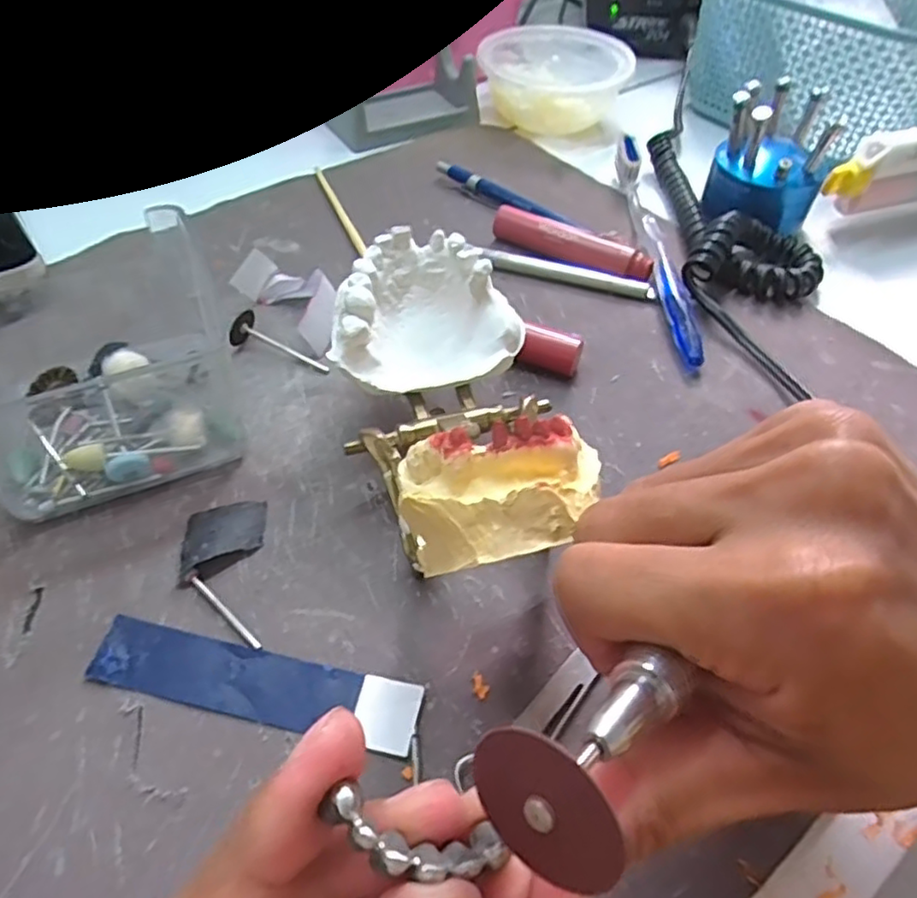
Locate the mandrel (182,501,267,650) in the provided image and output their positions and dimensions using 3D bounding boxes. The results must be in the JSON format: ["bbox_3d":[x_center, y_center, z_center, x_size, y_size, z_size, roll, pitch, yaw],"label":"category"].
[{"bbox_3d":[-0.082,0.041,0.227,0.027,0.007,0.055,-5,51,-6],"label":"mandrel"}]

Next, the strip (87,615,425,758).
[{"bbox_3d":[-0.063,0.072,0.204,0.102,0.004,0.021,11,51,7],"label":"strip"}]

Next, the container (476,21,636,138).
[{"bbox_3d":[0.065,-0.258,0.458,0.096,0.039,0.102,1,51,-1],"label":"container"}]

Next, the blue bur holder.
[{"bbox_3d":[0.171,-0.159,0.360,0.058,0.066,0.053,21,53,14],"label":"blue bur holder"}]

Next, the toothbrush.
[{"bbox_3d":[0.104,-0.110,0.347,0.012,0.021,0.176,-1,51,-3],"label":"toothbrush"}]

